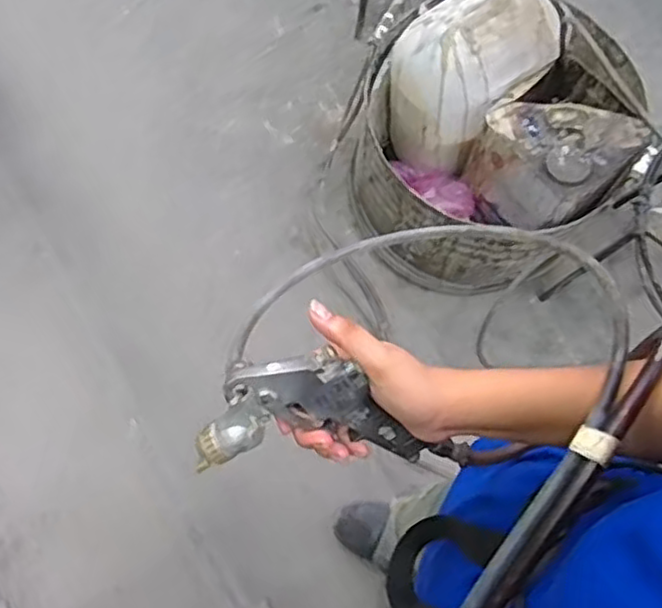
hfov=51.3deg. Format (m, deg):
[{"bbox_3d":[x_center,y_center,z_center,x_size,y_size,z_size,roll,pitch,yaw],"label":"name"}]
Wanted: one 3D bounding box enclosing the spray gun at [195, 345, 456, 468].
[{"bbox_3d":[-0.003,0.077,0.482,0.172,0.108,0.059,-4,72,-1],"label":"spray gun"}]

